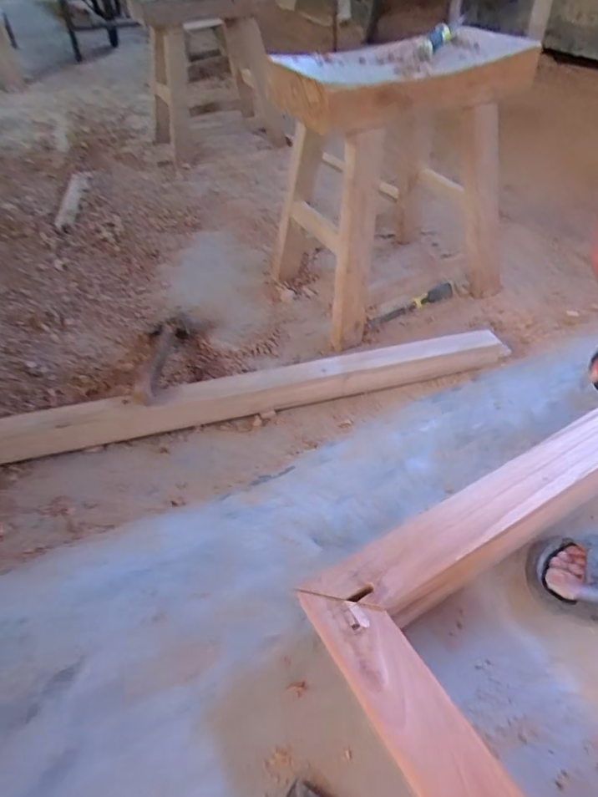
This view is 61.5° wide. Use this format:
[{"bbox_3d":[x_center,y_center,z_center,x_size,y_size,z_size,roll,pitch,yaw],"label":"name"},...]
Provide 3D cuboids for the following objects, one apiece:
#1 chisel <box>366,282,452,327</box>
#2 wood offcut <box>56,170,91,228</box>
[{"bbox_3d":[0.257,-0.220,1.171,0.243,0.027,0.035,-23,49,-20],"label":"chisel"},{"bbox_3d":[-0.691,-0.615,1.543,0.060,0.028,0.376,-9,46,-6],"label":"wood offcut"}]

